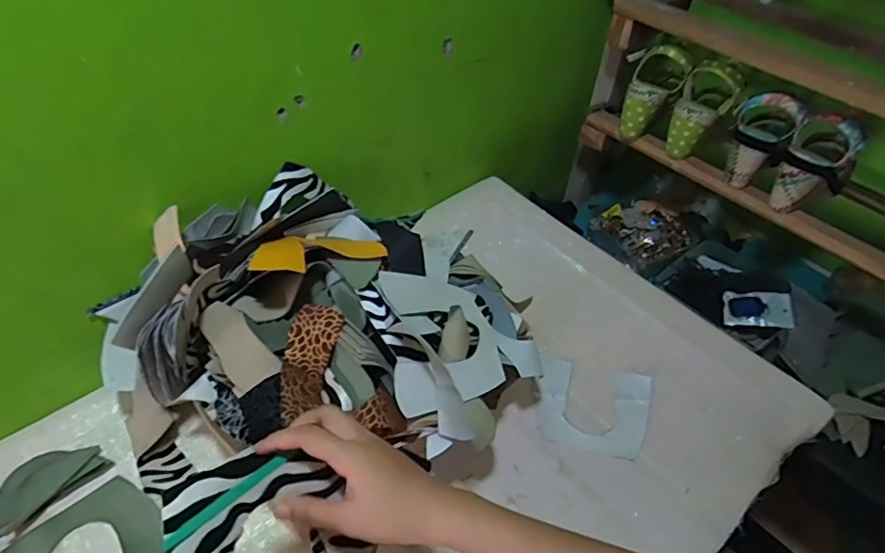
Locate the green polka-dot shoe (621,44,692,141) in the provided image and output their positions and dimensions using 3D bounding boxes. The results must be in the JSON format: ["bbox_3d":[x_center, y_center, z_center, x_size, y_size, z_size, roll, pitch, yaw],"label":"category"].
[{"bbox_3d":[0.325,-0.294,0.871,0.080,0.149,0.064,39,27,25],"label":"green polka-dot shoe"}]

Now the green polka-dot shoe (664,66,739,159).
[{"bbox_3d":[0.402,-0.259,0.845,0.076,0.128,0.099,26,49,19],"label":"green polka-dot shoe"}]

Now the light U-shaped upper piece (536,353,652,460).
[{"bbox_3d":[0.190,0.165,0.689,0.139,0.007,0.121,14,52,8],"label":"light U-shaped upper piece"}]

